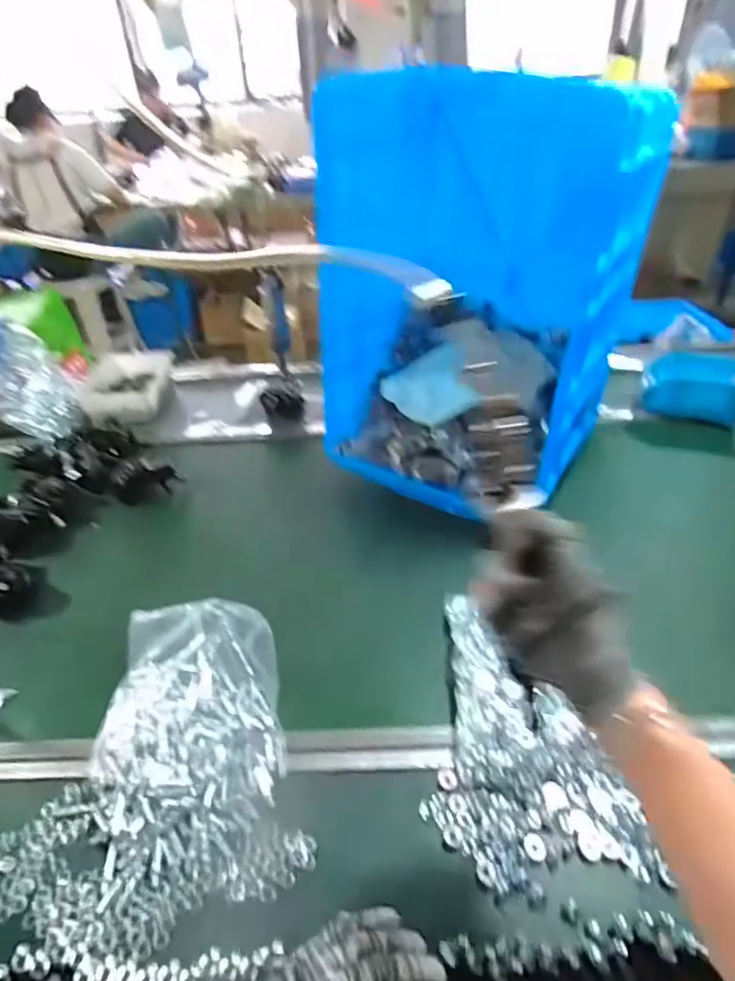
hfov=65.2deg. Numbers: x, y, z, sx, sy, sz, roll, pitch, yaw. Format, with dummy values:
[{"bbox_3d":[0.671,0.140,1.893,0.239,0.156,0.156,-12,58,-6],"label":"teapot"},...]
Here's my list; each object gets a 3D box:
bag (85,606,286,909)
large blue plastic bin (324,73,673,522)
[{"bbox_3d":[-0.185,0.235,0.582,0.182,0.081,0.258,-4,37,1],"label":"bag"},{"bbox_3d":[0.151,-0.286,0.837,0.375,0.491,0.308,21,44,29],"label":"large blue plastic bin"}]

